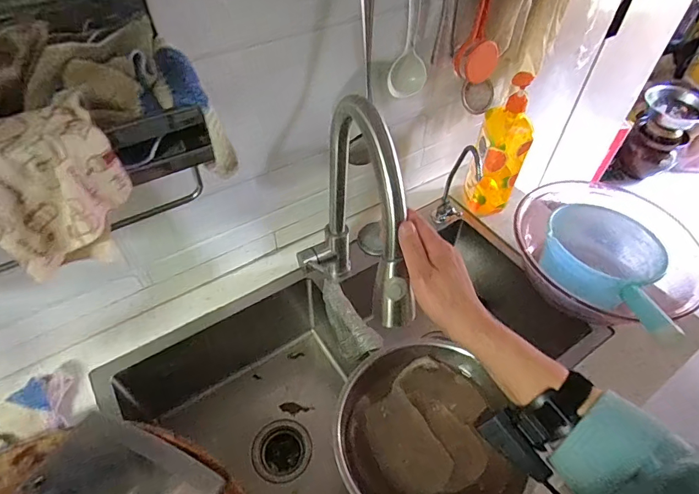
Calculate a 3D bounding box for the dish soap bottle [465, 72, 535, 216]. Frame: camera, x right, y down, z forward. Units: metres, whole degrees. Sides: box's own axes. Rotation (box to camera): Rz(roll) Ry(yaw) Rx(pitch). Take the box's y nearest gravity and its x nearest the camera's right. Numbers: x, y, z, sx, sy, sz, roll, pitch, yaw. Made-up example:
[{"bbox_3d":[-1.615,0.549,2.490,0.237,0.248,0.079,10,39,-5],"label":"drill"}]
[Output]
[{"bbox_3d":[0.280,-0.182,0.781,0.088,0.258,0.083,20,51,15],"label":"dish soap bottle"}]

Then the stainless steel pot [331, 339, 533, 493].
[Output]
[{"bbox_3d":[0.100,0.251,0.568,0.231,0.067,0.242,1,49,-1],"label":"stainless steel pot"}]

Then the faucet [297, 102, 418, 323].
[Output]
[{"bbox_3d":[-0.006,-0.004,0.586,0.085,0.383,0.277,-11,50,-11],"label":"faucet"}]

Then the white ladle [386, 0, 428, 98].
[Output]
[{"bbox_3d":[0.091,-0.304,0.622,0.057,0.167,0.029,-23,54,-20],"label":"white ladle"}]

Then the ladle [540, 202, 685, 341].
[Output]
[{"bbox_3d":[0.412,0.038,0.678,0.154,0.117,0.263,-19,52,-17],"label":"ladle"}]

